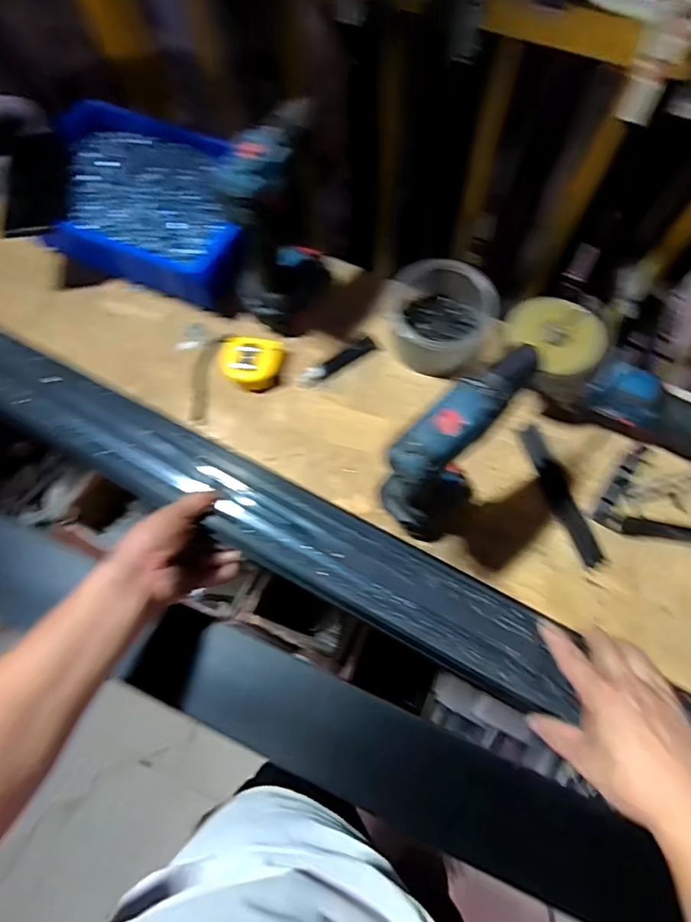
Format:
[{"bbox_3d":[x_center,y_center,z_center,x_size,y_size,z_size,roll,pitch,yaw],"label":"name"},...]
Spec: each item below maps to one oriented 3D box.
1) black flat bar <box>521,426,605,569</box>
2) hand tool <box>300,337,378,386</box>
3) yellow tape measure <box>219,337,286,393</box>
[{"bbox_3d":[0.245,0.038,0.568,0.029,0.012,0.165,-18,73,-5],"label":"black flat bar"},{"bbox_3d":[-0.008,-0.125,0.628,0.102,0.012,0.021,-29,74,-8],"label":"hand tool"},{"bbox_3d":[-0.117,-0.123,0.621,0.075,0.029,0.067,9,72,4],"label":"yellow tape measure"}]

